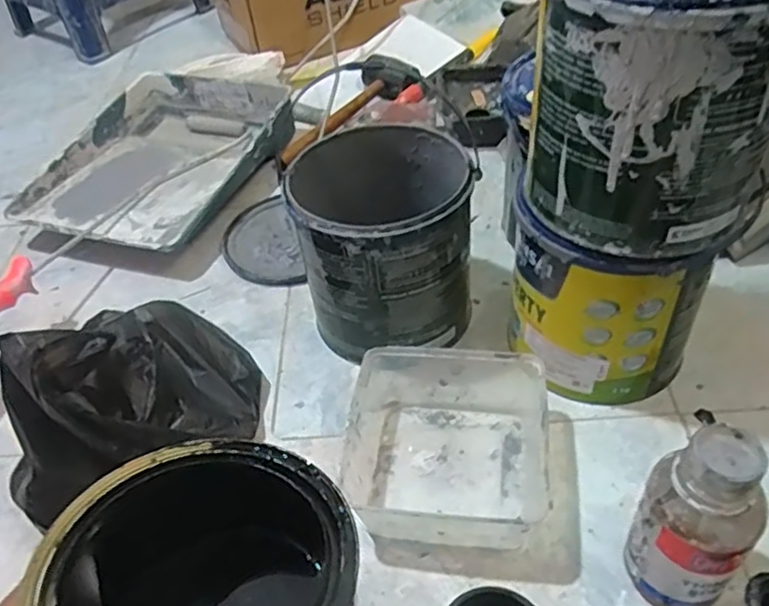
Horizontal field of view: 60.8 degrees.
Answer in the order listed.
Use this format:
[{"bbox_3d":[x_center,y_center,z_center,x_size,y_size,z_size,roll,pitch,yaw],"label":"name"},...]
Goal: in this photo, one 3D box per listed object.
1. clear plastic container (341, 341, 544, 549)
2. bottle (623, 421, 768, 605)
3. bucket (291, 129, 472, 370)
[{"bbox_3d":[0.060,0.124,0.583,0.176,0.072,0.169,-2,45,6],"label":"clear plastic container"},{"bbox_3d":[0.214,0.158,0.461,0.075,0.164,0.062,27,54,30],"label":"bottle"},{"bbox_3d":[0.002,-0.054,0.683,0.165,0.189,0.165,-4,45,4],"label":"bucket"}]

